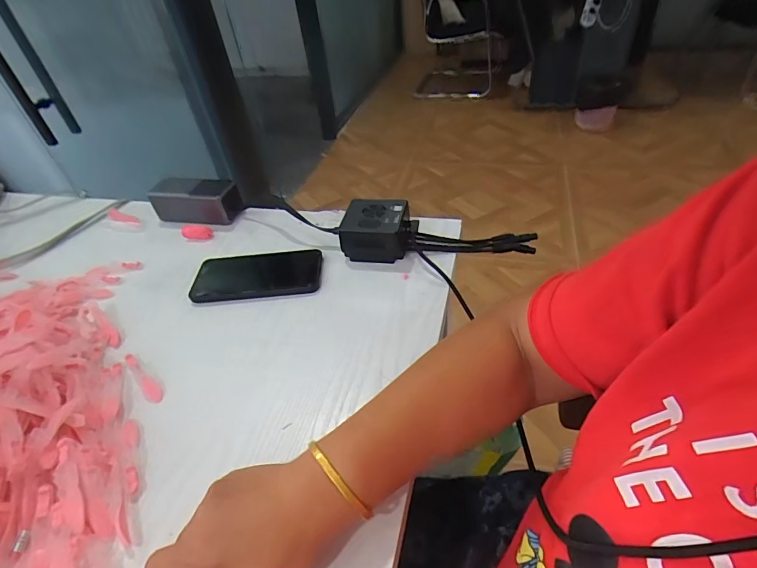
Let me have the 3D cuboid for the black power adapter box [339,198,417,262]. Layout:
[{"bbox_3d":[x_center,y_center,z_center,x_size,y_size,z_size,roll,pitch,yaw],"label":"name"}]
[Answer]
[{"bbox_3d":[0.001,-0.069,0.540,0.088,0.053,0.068,5,43,14],"label":"black power adapter box"}]

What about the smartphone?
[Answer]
[{"bbox_3d":[-0.154,-0.012,0.536,0.161,0.011,0.085,-7,42,1],"label":"smartphone"}]

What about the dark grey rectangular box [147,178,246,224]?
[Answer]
[{"bbox_3d":[-0.286,-0.131,0.658,0.137,0.058,0.054,6,44,16],"label":"dark grey rectangular box"}]

